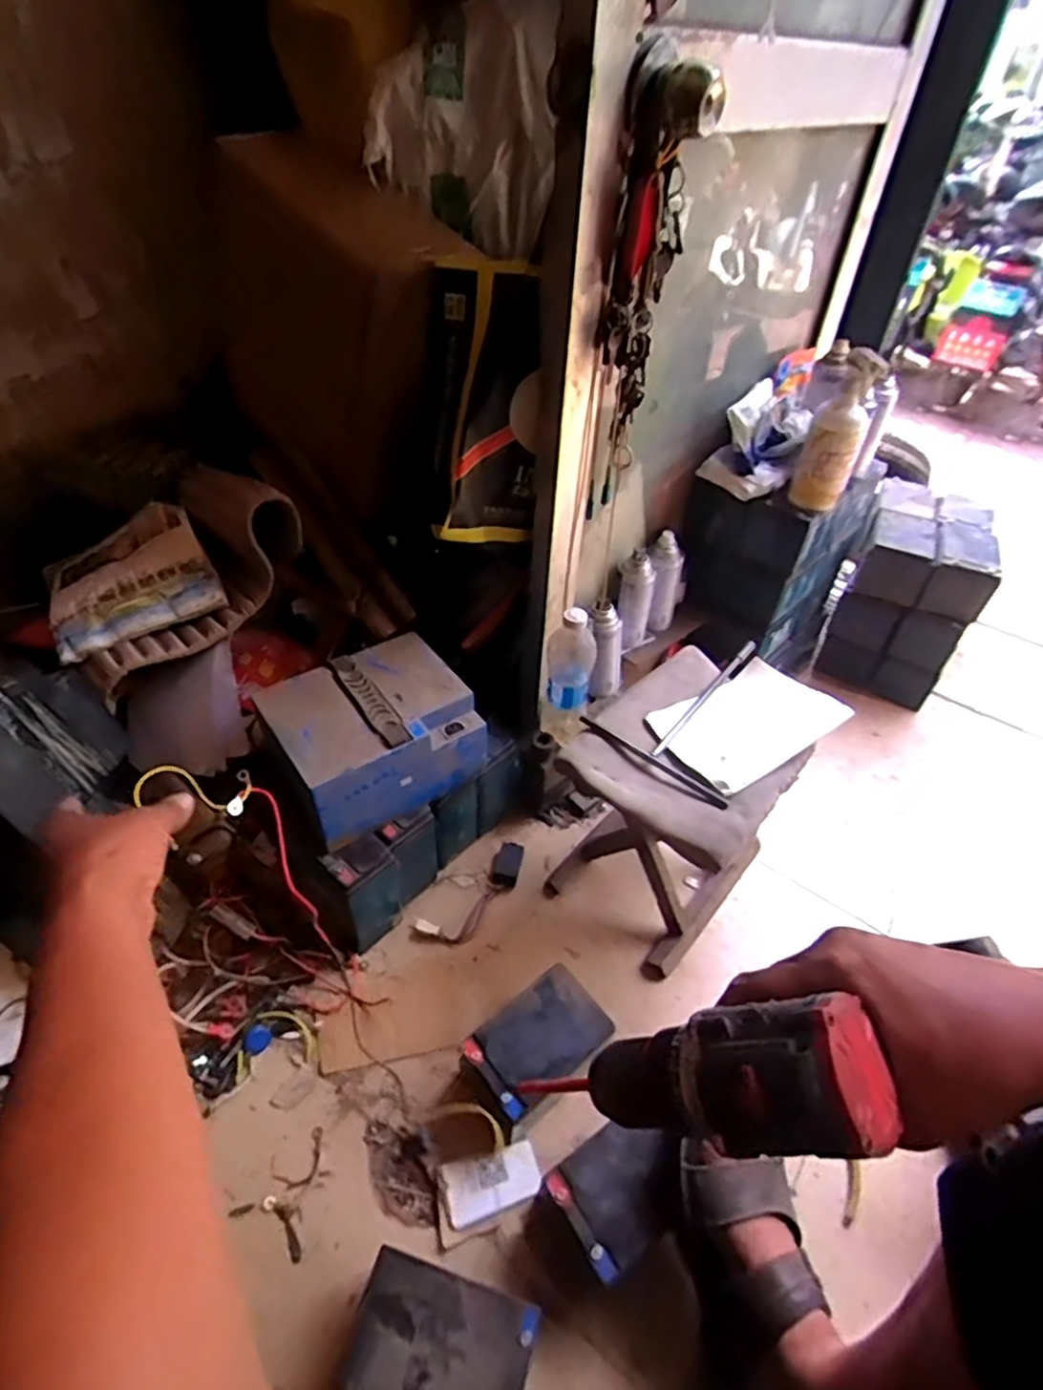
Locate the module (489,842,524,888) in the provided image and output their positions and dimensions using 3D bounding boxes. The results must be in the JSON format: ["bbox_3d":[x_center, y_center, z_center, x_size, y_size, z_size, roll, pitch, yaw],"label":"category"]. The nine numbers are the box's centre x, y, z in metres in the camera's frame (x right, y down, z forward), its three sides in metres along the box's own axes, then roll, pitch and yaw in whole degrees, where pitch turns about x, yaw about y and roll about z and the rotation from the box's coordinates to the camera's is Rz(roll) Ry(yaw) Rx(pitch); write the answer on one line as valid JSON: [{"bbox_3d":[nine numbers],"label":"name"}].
[{"bbox_3d":[-0.022,0.245,0.979,0.042,0.016,0.074,10,44,7],"label":"module"}]

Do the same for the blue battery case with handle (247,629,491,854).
[{"bbox_3d":[-0.189,0.047,0.864,0.229,0.113,0.183,-27,51,-28],"label":"blue battery case with handle"}]

